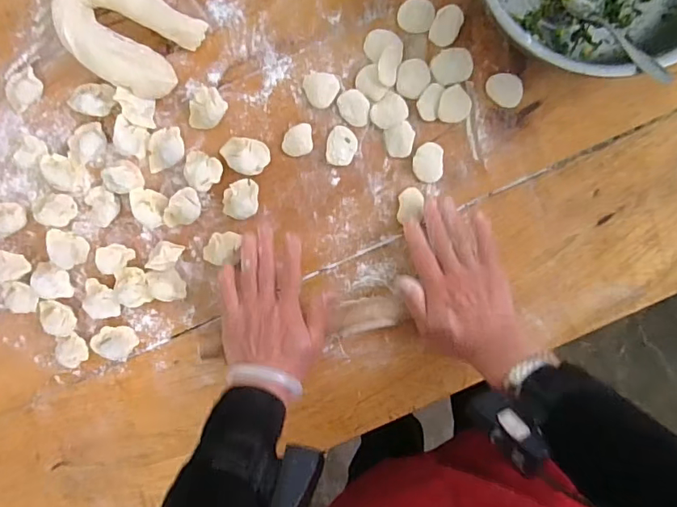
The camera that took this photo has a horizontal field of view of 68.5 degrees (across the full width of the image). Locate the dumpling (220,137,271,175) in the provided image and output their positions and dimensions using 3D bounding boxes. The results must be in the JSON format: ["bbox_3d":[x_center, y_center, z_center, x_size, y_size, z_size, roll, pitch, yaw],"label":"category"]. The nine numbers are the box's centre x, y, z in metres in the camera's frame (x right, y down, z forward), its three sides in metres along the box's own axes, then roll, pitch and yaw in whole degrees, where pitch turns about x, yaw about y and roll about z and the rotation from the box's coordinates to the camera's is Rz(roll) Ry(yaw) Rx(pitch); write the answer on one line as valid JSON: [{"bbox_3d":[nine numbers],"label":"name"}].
[{"bbox_3d":[-0.098,-0.102,0.519,0.051,0.013,0.036,17,94,1],"label":"dumpling"}]

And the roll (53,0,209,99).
[{"bbox_3d":[-0.219,-0.223,0.505,0.138,0.036,0.098,27,94,0],"label":"roll"}]

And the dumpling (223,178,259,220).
[{"bbox_3d":[-0.103,-0.057,0.522,0.037,0.022,0.041,4,94,2],"label":"dumpling"}]

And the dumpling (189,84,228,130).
[{"bbox_3d":[-0.136,-0.151,0.515,0.038,0.020,0.043,10,94,1],"label":"dumpling"}]

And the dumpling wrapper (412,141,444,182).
[{"bbox_3d":[0.094,-0.095,0.519,0.031,0.005,0.040,2,94,2],"label":"dumpling wrapper"}]

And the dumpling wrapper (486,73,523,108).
[{"bbox_3d":[0.172,-0.169,0.511,0.032,0.004,0.039,-44,91,4],"label":"dumpling wrapper"}]

